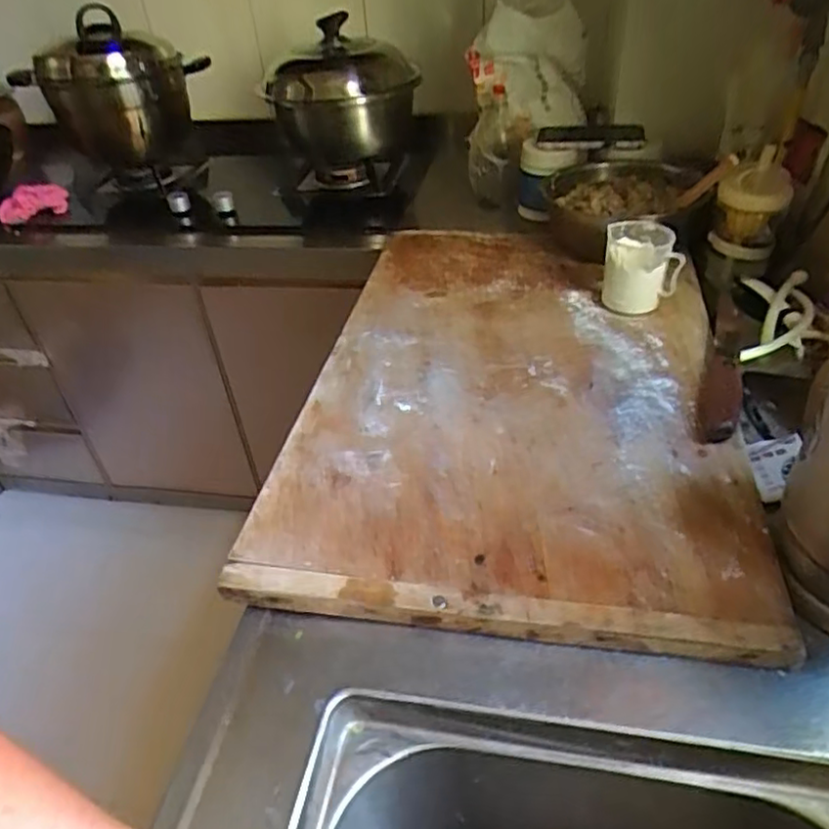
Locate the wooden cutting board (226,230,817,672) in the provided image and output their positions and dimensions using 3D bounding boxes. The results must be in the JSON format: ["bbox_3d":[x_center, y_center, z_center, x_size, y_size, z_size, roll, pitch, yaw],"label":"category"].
[{"bbox_3d":[0.110,-0.043,0.728,0.427,0.023,0.620,4,43,10],"label":"wooden cutting board"}]

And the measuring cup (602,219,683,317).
[{"bbox_3d":[0.268,-0.175,0.802,0.077,0.088,0.073,-8,41,-3],"label":"measuring cup"}]

